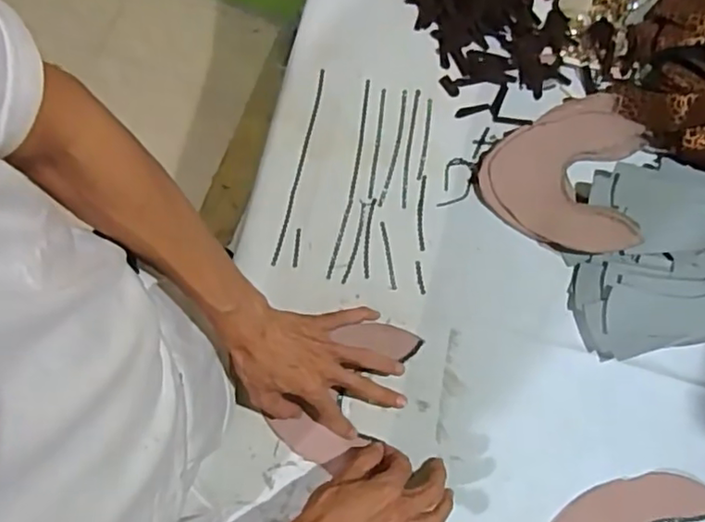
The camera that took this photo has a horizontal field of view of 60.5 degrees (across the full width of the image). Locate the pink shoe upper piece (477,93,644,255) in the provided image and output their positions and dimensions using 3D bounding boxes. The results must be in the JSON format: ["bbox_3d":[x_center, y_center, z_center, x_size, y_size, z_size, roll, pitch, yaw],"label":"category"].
[{"bbox_3d":[0.235,-0.104,0.677,0.165,0.026,0.175,12,79,2],"label":"pink shoe upper piece"}]

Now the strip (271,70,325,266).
[{"bbox_3d":[-0.060,-0.108,0.693,0.007,0.009,0.235,13,79,2],"label":"strip"}]

